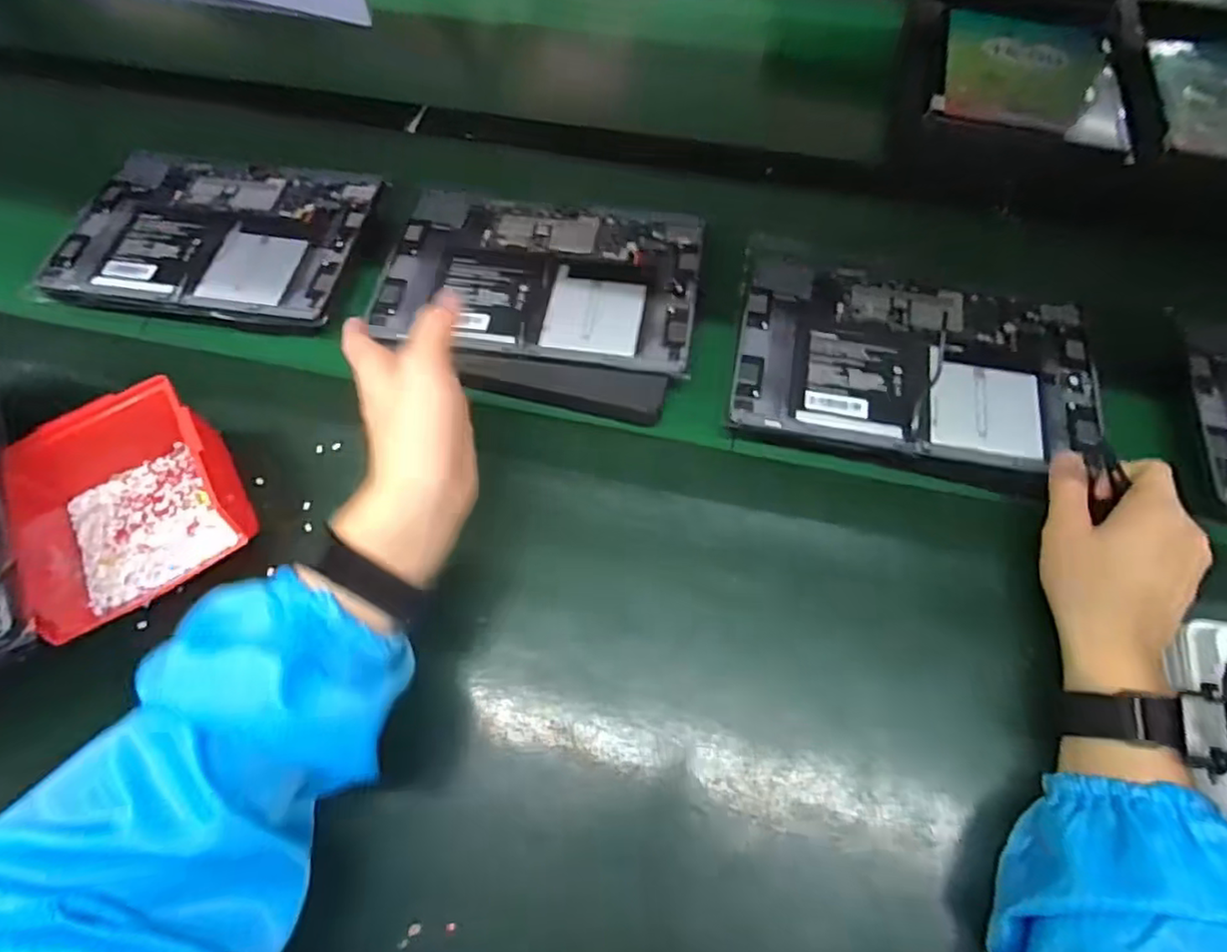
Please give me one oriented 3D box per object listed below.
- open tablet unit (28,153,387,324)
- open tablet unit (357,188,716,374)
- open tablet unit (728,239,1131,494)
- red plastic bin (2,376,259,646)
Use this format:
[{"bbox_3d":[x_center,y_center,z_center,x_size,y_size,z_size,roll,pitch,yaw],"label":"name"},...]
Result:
[{"bbox_3d":[-0.340,-0.211,0.543,0.249,0.009,0.171,9,64,5],"label":"open tablet unit"},{"bbox_3d":[-0.058,-0.166,0.509,0.251,0.011,0.162,7,63,4],"label":"open tablet unit"},{"bbox_3d":[0.218,-0.089,0.465,0.249,0.020,0.165,13,69,8],"label":"open tablet unit"},{"bbox_3d":[-0.316,0.023,0.411,0.137,0.066,0.132,-32,67,-12],"label":"red plastic bin"}]

